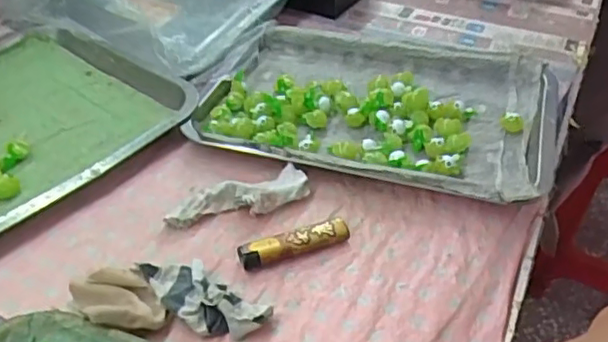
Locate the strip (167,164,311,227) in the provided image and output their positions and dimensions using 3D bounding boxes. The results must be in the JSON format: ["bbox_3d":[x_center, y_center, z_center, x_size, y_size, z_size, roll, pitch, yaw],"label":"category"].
[{"bbox_3d":[-0.051,0.019,0.465,0.108,0.021,0.038,-18,44,-21],"label":"strip"}]

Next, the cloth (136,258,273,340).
[{"bbox_3d":[-0.067,0.080,0.390,0.085,0.023,0.037,24,46,25],"label":"cloth"}]

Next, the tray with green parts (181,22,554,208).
[{"bbox_3d":[0.067,-0.060,0.556,0.300,0.036,0.203,13,42,14],"label":"tray with green parts"}]

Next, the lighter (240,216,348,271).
[{"bbox_3d":[-0.007,0.050,0.431,0.079,0.013,0.017,-13,43,-16],"label":"lighter"}]

